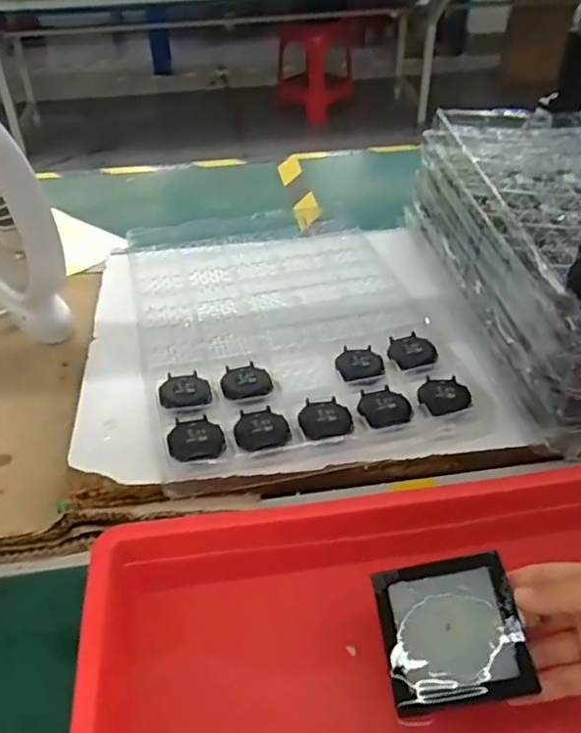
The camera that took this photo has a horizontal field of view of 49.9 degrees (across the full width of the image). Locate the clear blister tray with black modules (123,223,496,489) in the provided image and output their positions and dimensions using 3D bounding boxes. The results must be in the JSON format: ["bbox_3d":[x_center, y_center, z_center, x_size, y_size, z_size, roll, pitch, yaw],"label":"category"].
[{"bbox_3d":[-0.013,-0.057,0.695,0.301,0.025,0.434,-9,40,-12],"label":"clear blister tray with black modules"}]

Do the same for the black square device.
[{"bbox_3d":[0.093,0.154,0.366,0.077,0.012,0.077,-15,53,7],"label":"black square device"}]

